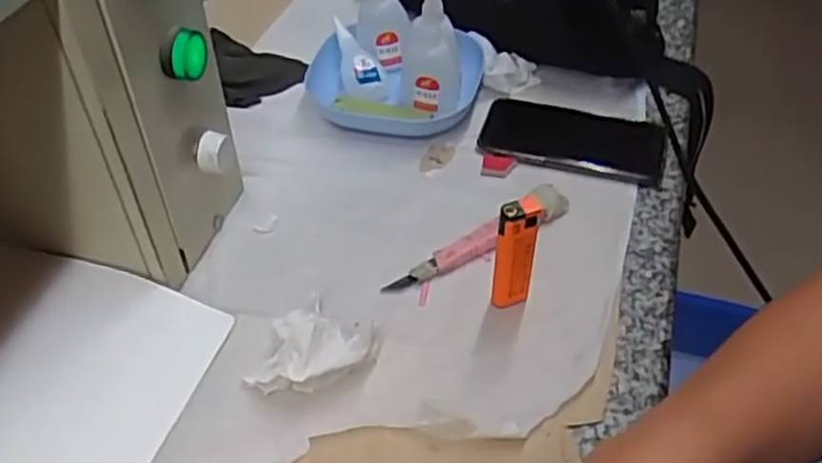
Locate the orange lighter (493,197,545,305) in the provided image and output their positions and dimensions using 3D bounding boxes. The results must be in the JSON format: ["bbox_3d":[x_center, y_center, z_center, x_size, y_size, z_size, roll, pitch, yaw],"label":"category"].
[{"bbox_3d":[0.062,0.015,0.452,0.023,0.083,0.012,7,46,6],"label":"orange lighter"}]

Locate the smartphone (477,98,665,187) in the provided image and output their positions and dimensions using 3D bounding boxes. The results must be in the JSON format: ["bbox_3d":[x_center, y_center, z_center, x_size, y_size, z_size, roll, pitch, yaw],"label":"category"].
[{"bbox_3d":[0.124,-0.072,0.591,0.135,0.009,0.078,11,46,10],"label":"smartphone"}]

